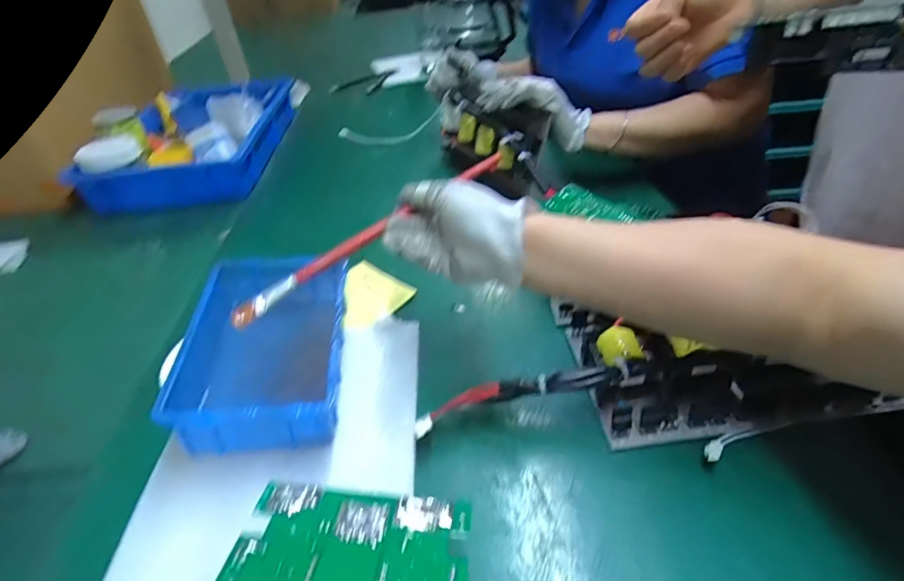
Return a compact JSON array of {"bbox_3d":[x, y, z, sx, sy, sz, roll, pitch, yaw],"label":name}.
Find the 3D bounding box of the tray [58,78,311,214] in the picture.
[{"bbox_3d":[-0.479,-0.304,0.934,0.288,0.097,0.422,-7,39,-2],"label":"tray"}]

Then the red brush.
[{"bbox_3d":[-0.068,-0.044,0.406,0.253,0.014,0.015,-33,43,-4],"label":"red brush"}]

